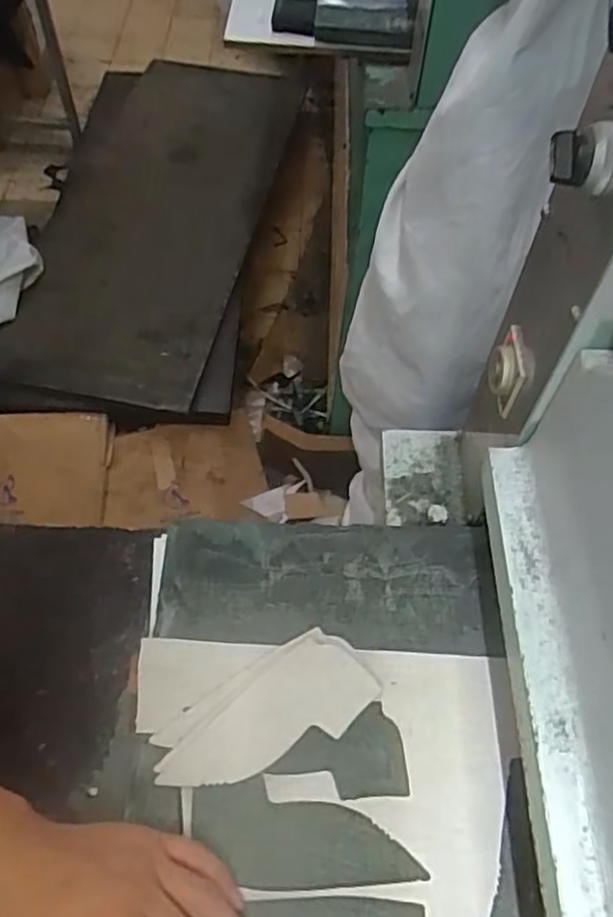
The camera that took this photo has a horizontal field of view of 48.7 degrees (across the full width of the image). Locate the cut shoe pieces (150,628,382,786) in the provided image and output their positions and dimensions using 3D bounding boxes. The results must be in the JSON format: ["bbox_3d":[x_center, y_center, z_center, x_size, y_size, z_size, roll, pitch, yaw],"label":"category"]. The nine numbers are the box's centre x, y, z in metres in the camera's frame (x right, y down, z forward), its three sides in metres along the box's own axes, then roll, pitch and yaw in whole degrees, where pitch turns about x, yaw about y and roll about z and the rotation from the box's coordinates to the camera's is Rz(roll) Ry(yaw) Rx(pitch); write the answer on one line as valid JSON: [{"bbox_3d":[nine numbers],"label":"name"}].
[{"bbox_3d":[-0.028,0.167,0.448,0.144,0.018,0.064,-24,60,-16],"label":"cut shoe pieces"}]

